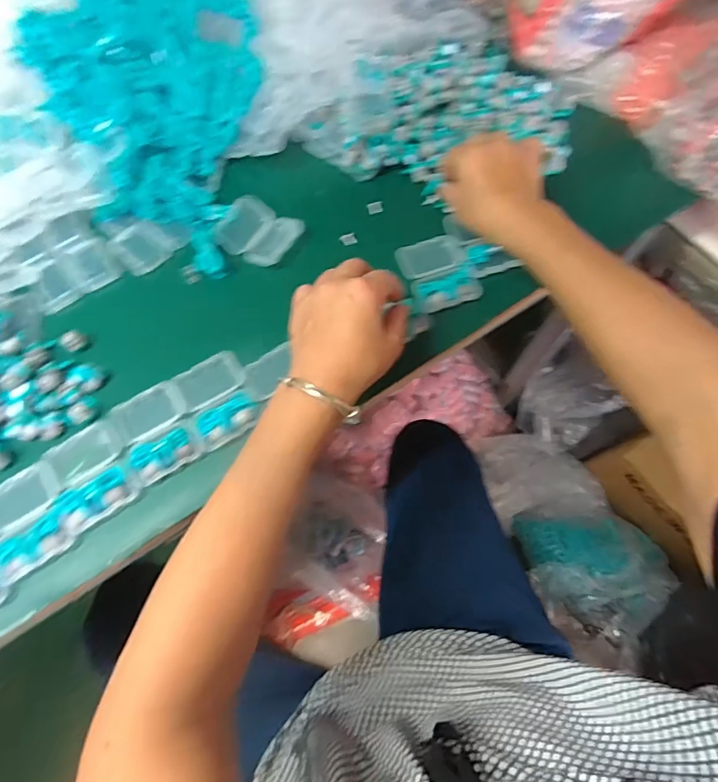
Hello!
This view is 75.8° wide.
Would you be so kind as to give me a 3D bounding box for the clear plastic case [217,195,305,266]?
[{"bbox_3d":[-0.101,-0.159,0.462,0.073,0.009,0.064,29,72,12],"label":"clear plastic case"}]

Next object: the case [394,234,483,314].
[{"bbox_3d":[0.076,-0.114,0.442,0.064,0.012,0.077,-18,69,-6],"label":"case"}]

